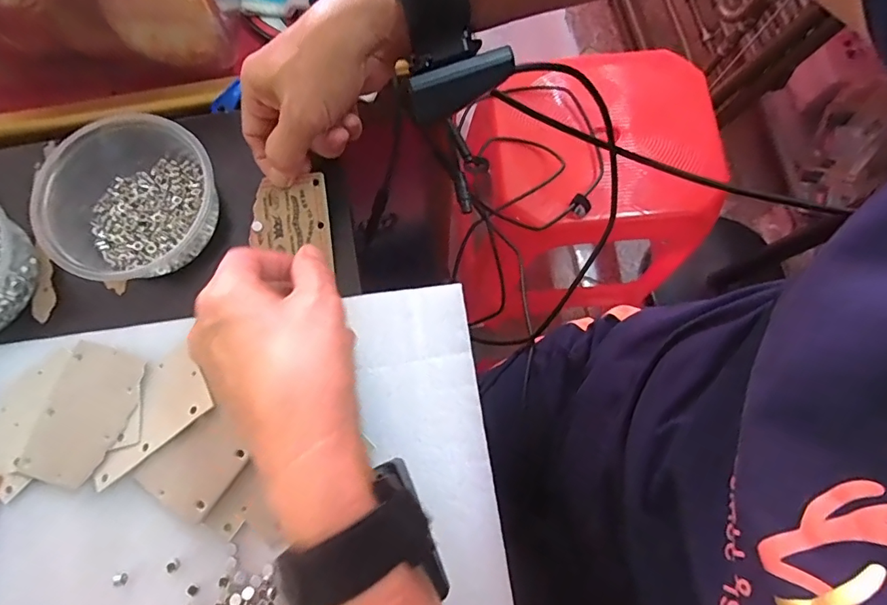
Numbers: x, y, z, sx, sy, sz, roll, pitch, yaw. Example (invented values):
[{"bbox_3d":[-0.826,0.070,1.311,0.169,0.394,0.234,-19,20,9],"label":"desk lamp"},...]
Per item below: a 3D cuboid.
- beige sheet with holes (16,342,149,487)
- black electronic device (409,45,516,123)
[{"bbox_3d":[-0.223,0.070,0.297,0.053,0.004,0.083,16,75,9],"label":"beige sheet with holes"},{"bbox_3d":[0.012,-0.136,0.298,0.064,0.037,0.012,-20,78,-4],"label":"black electronic device"}]

